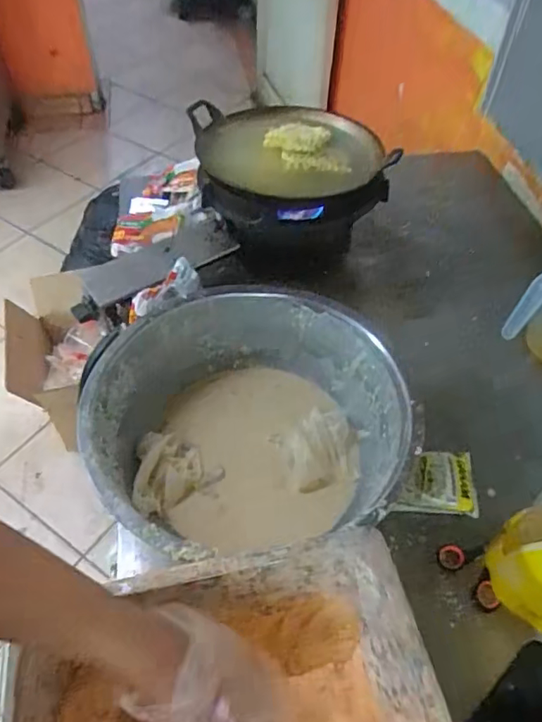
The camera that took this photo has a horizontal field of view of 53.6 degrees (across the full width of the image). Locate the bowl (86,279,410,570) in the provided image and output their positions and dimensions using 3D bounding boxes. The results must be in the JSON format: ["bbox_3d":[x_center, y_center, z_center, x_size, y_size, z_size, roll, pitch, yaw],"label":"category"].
[{"bbox_3d":[-0.026,0.080,0.653,0.357,0.144,0.342,1,51,-1],"label":"bowl"}]

